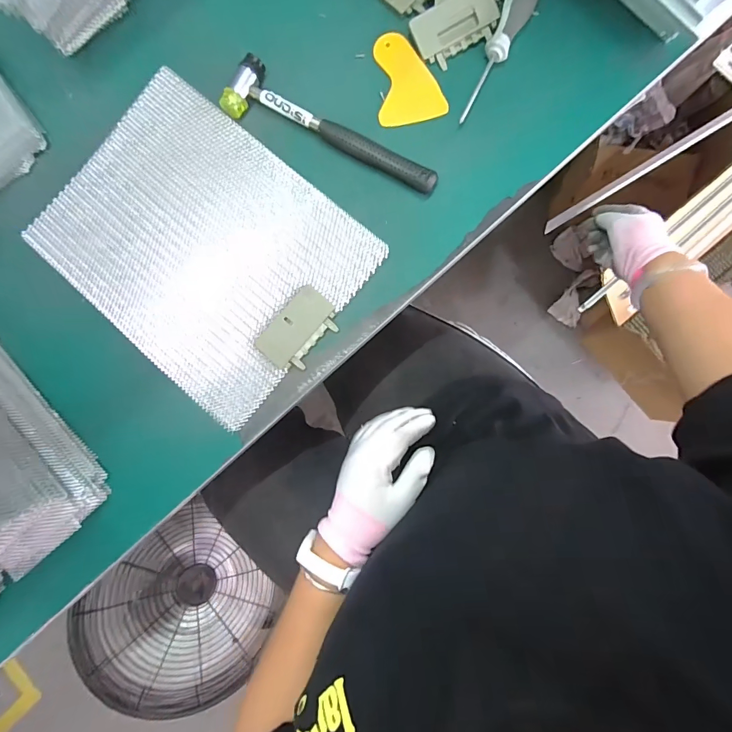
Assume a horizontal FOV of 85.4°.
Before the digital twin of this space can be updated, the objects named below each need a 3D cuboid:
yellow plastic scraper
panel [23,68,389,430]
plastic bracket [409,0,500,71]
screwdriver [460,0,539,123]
[{"bbox_3d":[0.042,-0.304,0.418,0.068,0.004,0.098,-12,86,6],"label":"yellow plastic scraper"},{"bbox_3d":[-0.178,-0.134,0.424,0.325,0.021,0.246,42,93,6],"label":"panel"},{"bbox_3d":[0.093,-0.351,0.407,0.084,0.015,0.054,-26,85,5],"label":"plastic bracket"},{"bbox_3d":[0.135,-0.317,0.396,0.028,0.024,0.147,24,91,7],"label":"screwdriver"}]

